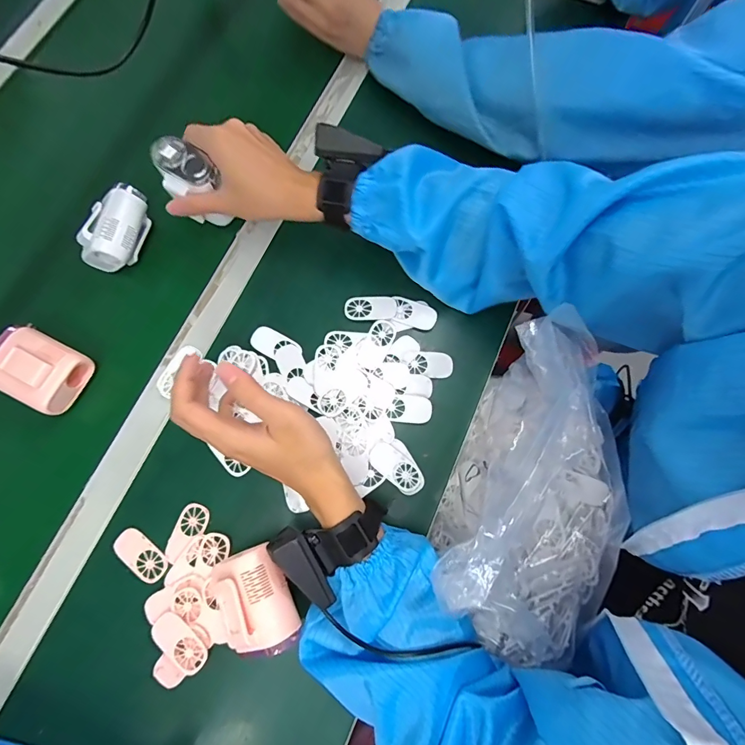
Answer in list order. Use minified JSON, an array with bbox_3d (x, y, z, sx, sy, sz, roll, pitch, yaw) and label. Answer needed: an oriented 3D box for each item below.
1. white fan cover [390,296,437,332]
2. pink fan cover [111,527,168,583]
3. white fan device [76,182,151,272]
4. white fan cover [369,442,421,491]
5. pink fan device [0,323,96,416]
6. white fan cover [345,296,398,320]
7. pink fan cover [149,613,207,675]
[{"bbox_3d":[0.047,-0.067,0.457,0.051,0.005,0.030,21,77,7],"label":"white fan cover"},{"bbox_3d":[-0.227,0.179,0.396,0.058,0.004,0.028,40,80,10],"label":"pink fan cover"},{"bbox_3d":[-0.286,-0.162,0.455,0.052,0.045,0.087,15,76,5],"label":"white fan device"},{"bbox_3d":[0.022,0.096,0.415,0.057,0.006,0.029,37,79,10],"label":"white fan cover"},{"bbox_3d":[-0.350,-0.007,0.416,0.097,0.037,0.068,28,78,8],"label":"pink fan device"},{"bbox_3d":[-0.002,-0.074,0.457,0.058,0.004,0.029,-2,75,1],"label":"white fan cover"},{"bbox_3d":[-0.177,0.248,0.371,0.057,0.006,0.029,41,80,11],"label":"pink fan cover"}]

